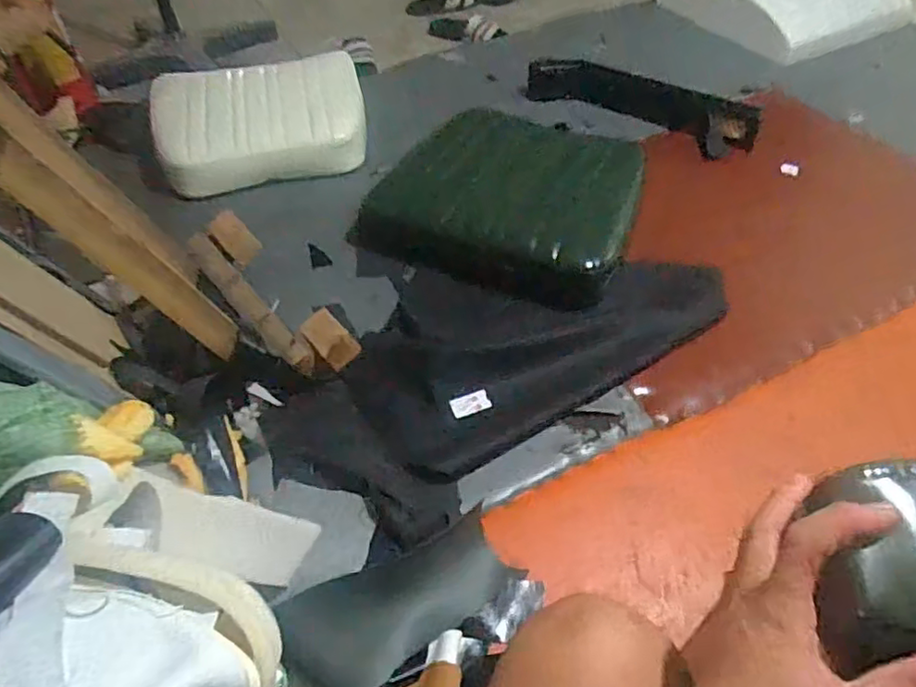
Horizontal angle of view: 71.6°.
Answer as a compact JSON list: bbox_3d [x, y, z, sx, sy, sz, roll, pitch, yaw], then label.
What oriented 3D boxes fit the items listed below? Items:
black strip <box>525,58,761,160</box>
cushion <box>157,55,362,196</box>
[{"bbox_3d":[0.421,-0.574,1.512,0.559,0.088,0.105,27,54,24],"label":"black strip"},{"bbox_3d":[-0.443,-0.517,1.472,0.493,0.110,0.427,-17,50,-13],"label":"cushion"}]

